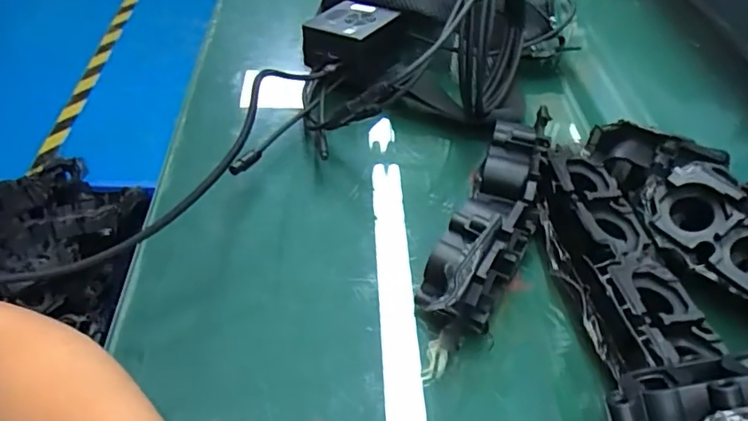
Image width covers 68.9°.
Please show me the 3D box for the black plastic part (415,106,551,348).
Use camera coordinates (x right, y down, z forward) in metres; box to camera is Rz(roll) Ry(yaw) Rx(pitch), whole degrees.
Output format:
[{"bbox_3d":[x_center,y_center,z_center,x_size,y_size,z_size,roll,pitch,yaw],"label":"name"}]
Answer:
[{"bbox_3d":[0.089,0.001,0.400,0.057,0.050,0.212,20,49,16],"label":"black plastic part"}]

